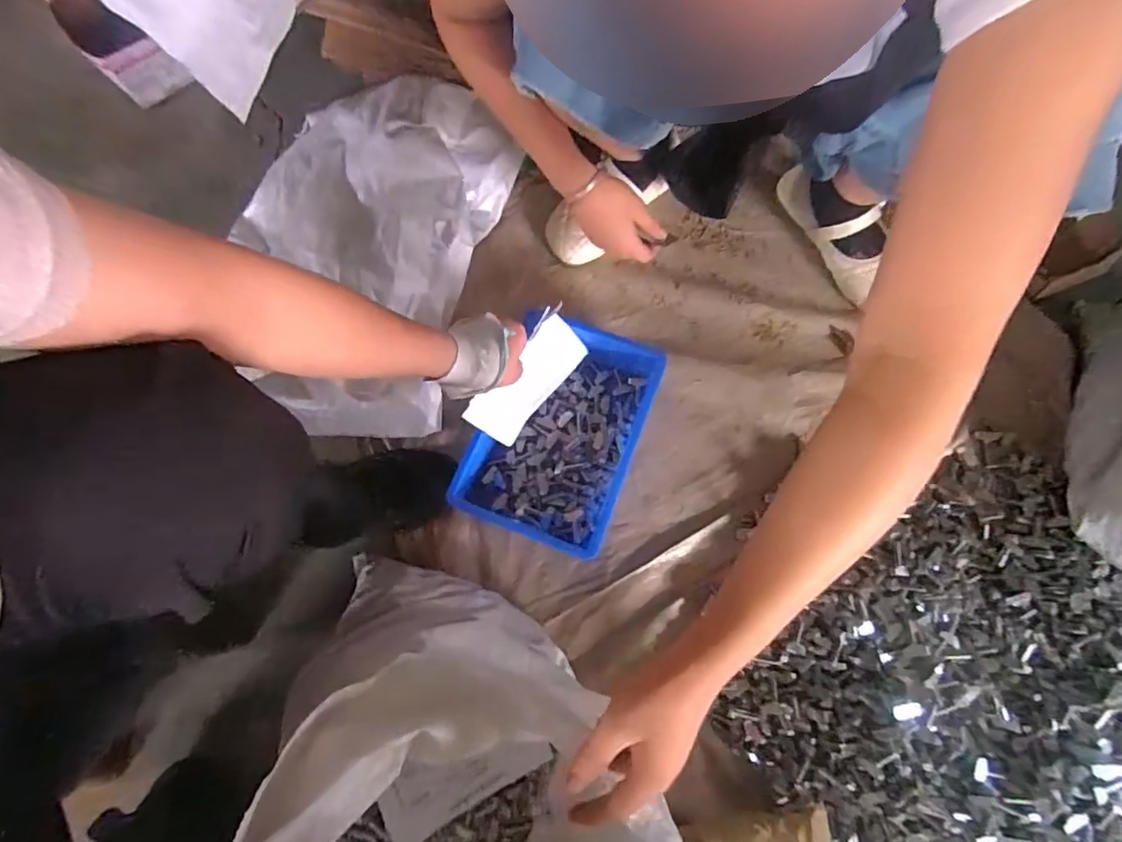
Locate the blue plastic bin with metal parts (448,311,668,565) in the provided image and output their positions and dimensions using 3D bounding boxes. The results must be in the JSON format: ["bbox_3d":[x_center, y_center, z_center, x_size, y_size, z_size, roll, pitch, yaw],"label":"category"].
[{"bbox_3d":[0.001,0.013,0.651,0.171,0.062,0.252,21,75,7],"label":"blue plastic bin with metal parts"}]

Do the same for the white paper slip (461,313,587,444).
[{"bbox_3d":[-0.039,-0.047,0.636,0.023,0.095,0.158,25,74,43],"label":"white paper slip"}]

